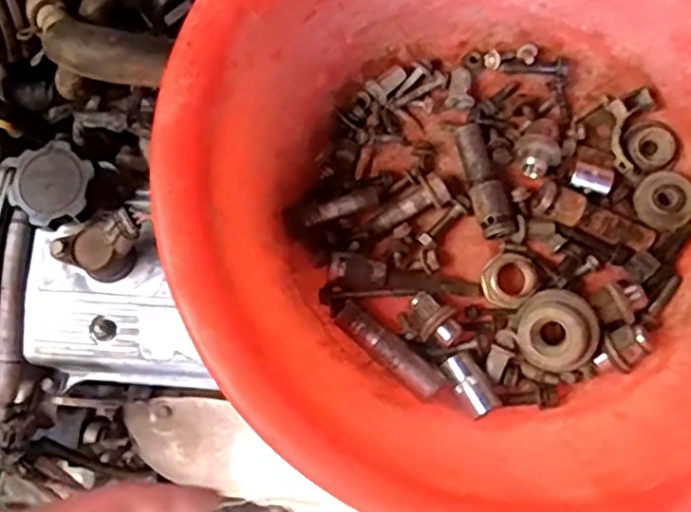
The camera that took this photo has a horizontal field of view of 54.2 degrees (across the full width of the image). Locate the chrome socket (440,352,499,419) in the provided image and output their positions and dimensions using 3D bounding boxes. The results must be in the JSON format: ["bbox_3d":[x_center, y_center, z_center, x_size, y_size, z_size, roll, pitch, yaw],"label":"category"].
[{"bbox_3d":[0.077,0.080,0.416,0.018,0.019,0.040,-33,74,-8],"label":"chrome socket"}]

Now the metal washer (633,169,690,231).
[{"bbox_3d":[0.205,-0.036,0.433,0.037,0.010,0.037,0,91,13],"label":"metal washer"}]

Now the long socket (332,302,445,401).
[{"bbox_3d":[0.027,0.060,0.421,0.076,0.016,0.020,40,78,9],"label":"long socket"}]

